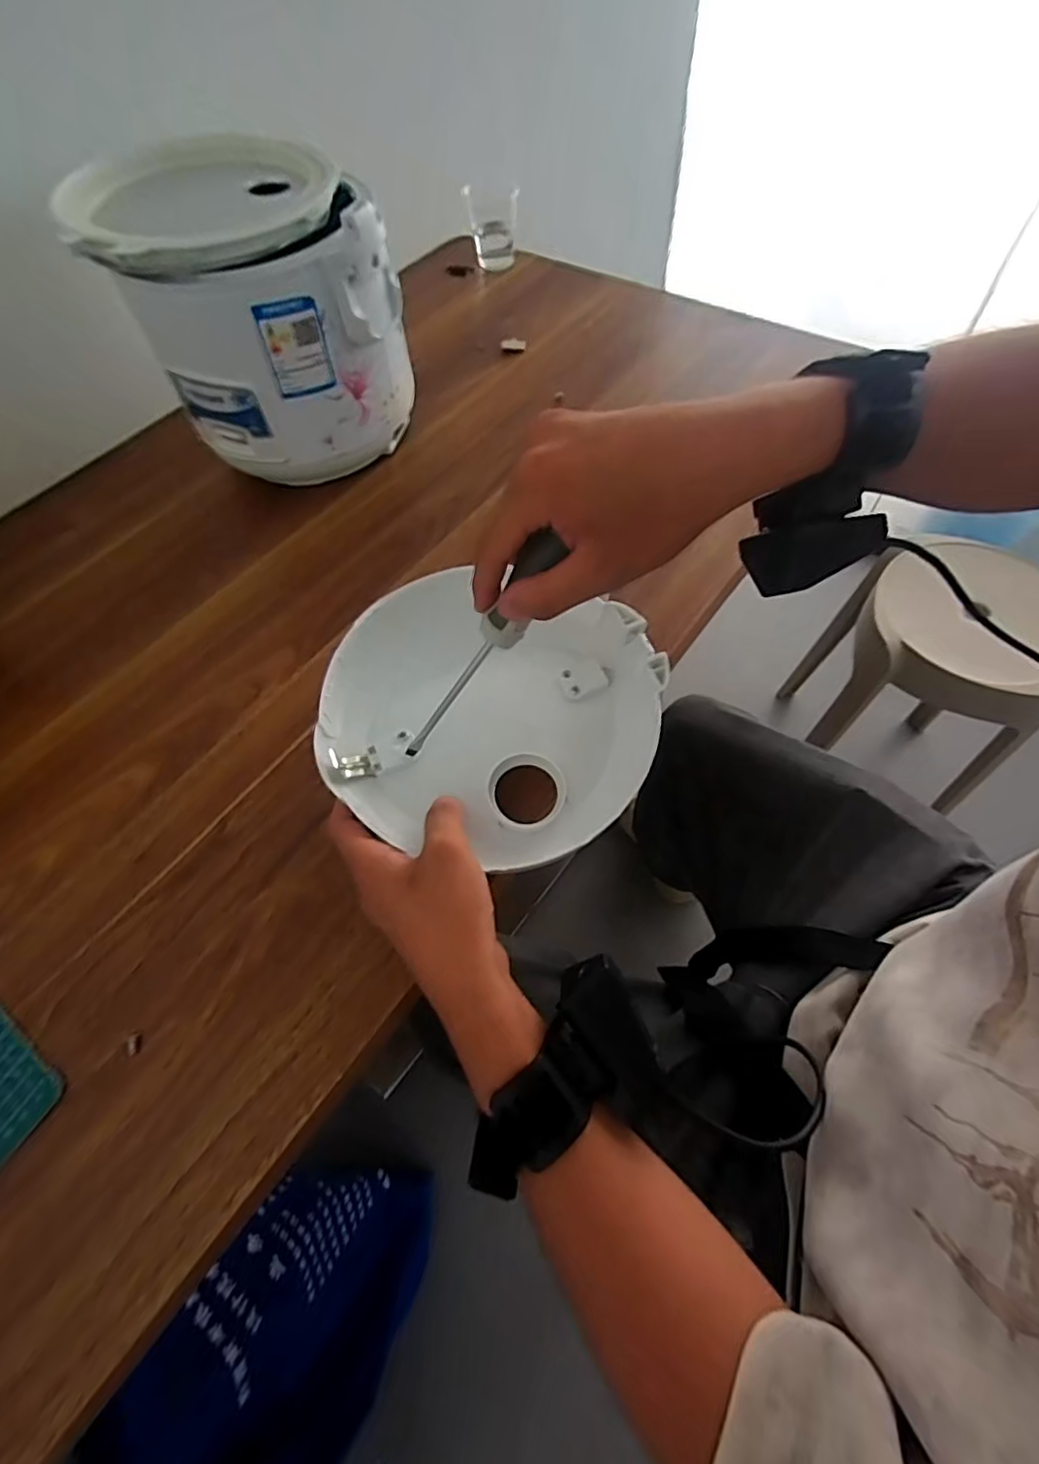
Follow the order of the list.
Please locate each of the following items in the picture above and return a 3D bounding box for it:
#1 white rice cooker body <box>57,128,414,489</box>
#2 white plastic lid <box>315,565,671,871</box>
[{"bbox_3d":[-0.206,-0.347,0.518,0.207,0.200,0.183,-18,60,-6],"label":"white rice cooker body"},{"bbox_3d":[-0.016,-0.016,0.381,0.202,0.047,0.185,8,61,9],"label":"white plastic lid"}]

